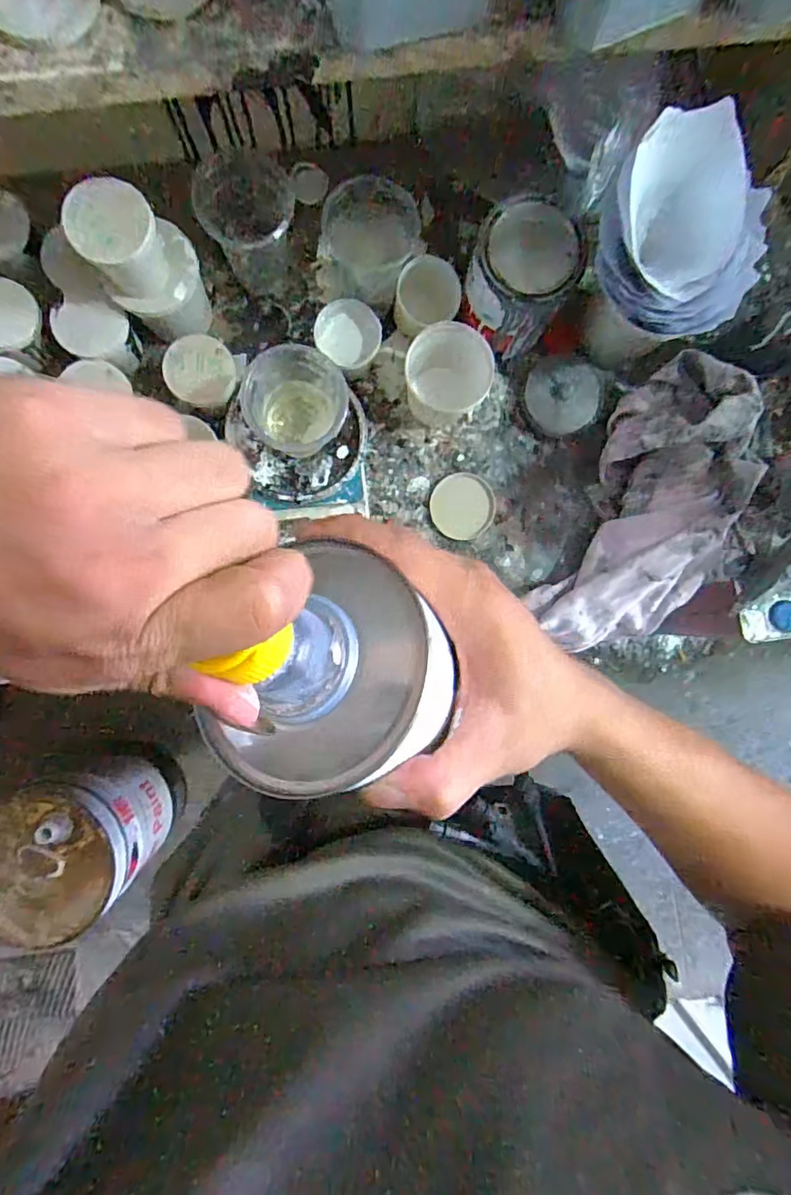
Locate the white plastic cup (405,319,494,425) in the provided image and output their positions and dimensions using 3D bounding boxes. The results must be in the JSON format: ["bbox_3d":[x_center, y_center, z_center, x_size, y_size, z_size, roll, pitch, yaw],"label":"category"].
[{"bbox_3d":[0.052,-0.248,0.598,0.095,0.095,0.079,-23,89,-3],"label":"white plastic cup"}]

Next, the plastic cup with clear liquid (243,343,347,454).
[{"bbox_3d":[-0.095,-0.185,0.540,0.086,0.116,0.082,0,88,-2],"label":"plastic cup with clear liquid"}]

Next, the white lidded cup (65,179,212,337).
[{"bbox_3d":[-0.250,-0.326,0.485,0.069,0.074,0.068,0,88,-2],"label":"white lidded cup"}]

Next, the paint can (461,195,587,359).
[{"bbox_3d":[0.127,-0.327,0.553,0.103,0.118,0.098,0,88,-2],"label":"paint can"}]

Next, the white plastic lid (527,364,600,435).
[{"bbox_3d":[0.199,-0.237,0.629,0.083,0.009,0.078,4,115,9],"label":"white plastic lid"}]

